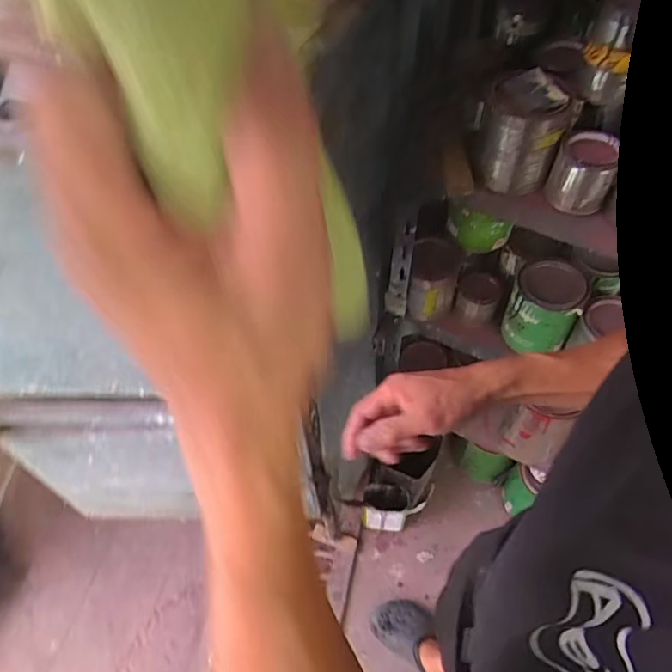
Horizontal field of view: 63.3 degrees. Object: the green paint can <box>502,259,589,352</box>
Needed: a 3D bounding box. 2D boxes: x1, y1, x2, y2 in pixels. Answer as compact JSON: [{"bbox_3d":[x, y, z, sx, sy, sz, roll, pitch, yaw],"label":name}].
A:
[{"bbox_3d":[0.343,-0.047,0.900,0.106,0.120,0.103,-1,53,1],"label":"green paint can"}]

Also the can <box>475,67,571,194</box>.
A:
[{"bbox_3d":[0.232,-0.255,0.688,0.093,0.119,0.093,10,54,8],"label":"can"}]

